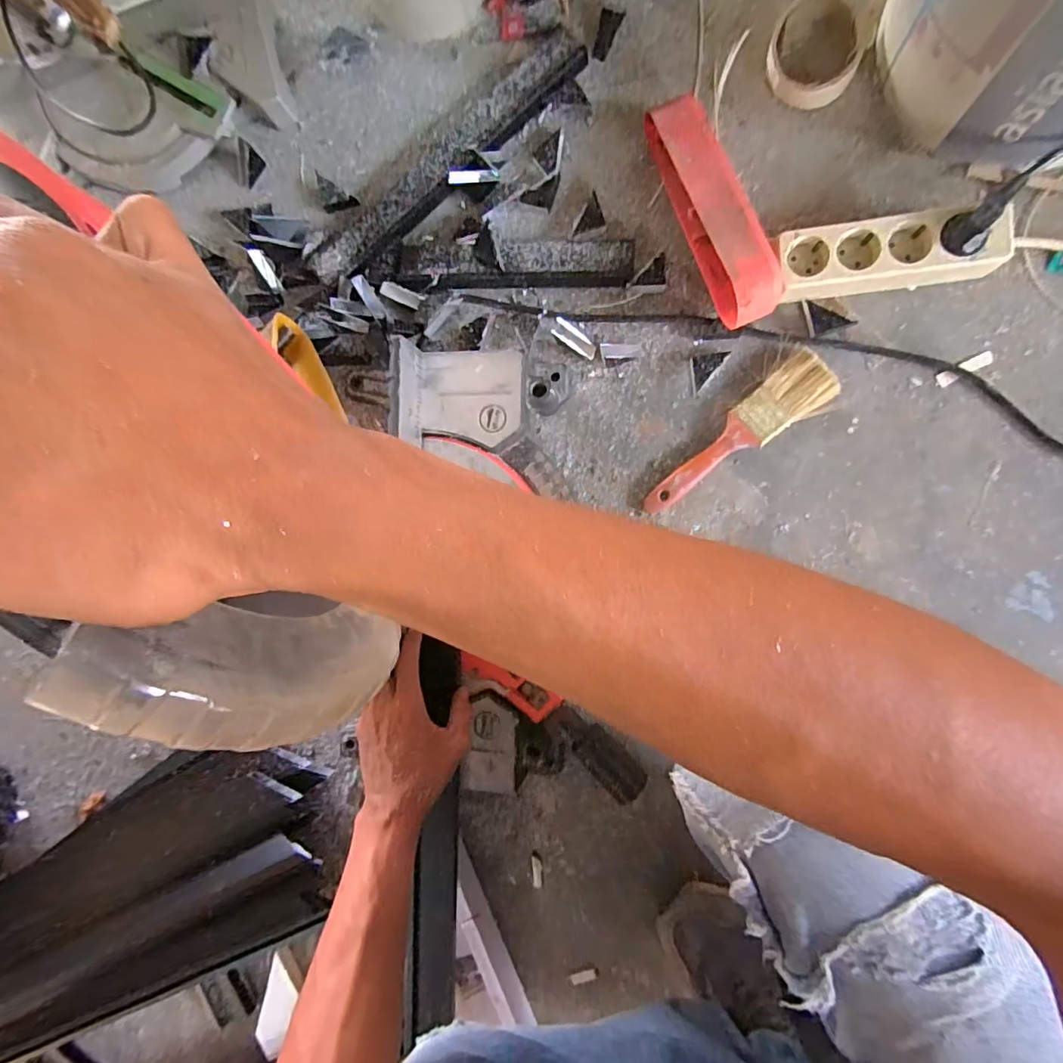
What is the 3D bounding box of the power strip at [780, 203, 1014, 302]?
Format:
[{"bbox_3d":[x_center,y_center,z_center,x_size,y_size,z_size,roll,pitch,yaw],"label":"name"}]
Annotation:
[{"bbox_3d":[0.342,-0.266,0.517,0.200,0.041,0.065,-4,89,9],"label":"power strip"}]

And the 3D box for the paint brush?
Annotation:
[{"bbox_3d":[0.206,-0.099,0.551,0.218,0.020,0.053,-36,85,8],"label":"paint brush"}]

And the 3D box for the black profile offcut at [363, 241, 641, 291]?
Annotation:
[{"bbox_3d":[-0.031,-0.292,0.586,0.278,0.026,0.051,2,90,9],"label":"black profile offcut"}]

